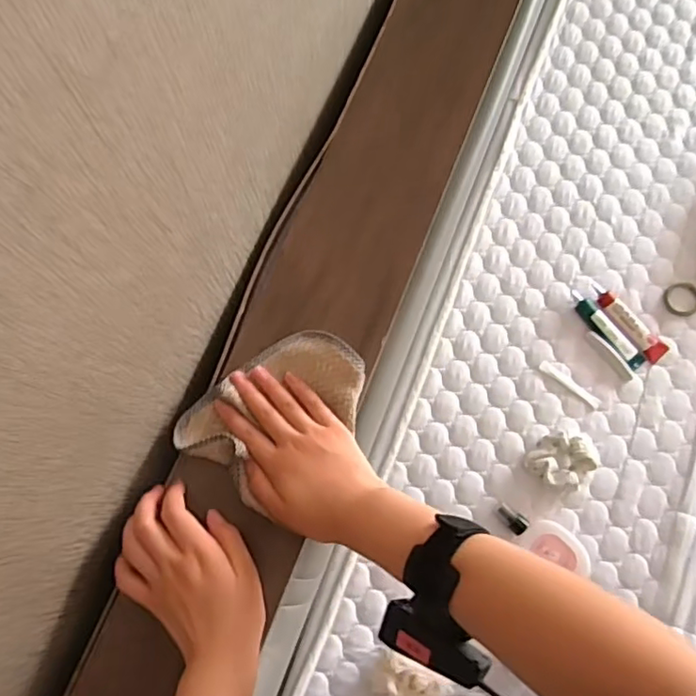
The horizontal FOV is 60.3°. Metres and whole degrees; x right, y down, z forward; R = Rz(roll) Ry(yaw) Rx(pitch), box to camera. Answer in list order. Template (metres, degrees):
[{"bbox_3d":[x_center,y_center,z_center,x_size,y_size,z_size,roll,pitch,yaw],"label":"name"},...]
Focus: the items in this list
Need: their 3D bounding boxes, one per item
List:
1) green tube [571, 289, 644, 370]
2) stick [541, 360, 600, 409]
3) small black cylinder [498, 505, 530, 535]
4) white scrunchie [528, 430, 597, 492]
[{"bbox_3d":[0.333,-0.024,0.772,0.027,0.011,0.123,-41,78,-10],"label":"green tube"},{"bbox_3d":[0.281,0.047,0.756,0.086,0.010,0.013,40,79,8],"label":"stick"},{"bbox_3d":[0.192,0.200,0.702,0.019,0.017,0.036,-42,80,-10],"label":"small black cylinder"},{"bbox_3d":[0.257,0.133,0.716,0.061,0.032,0.068,41,79,11],"label":"white scrunchie"}]

